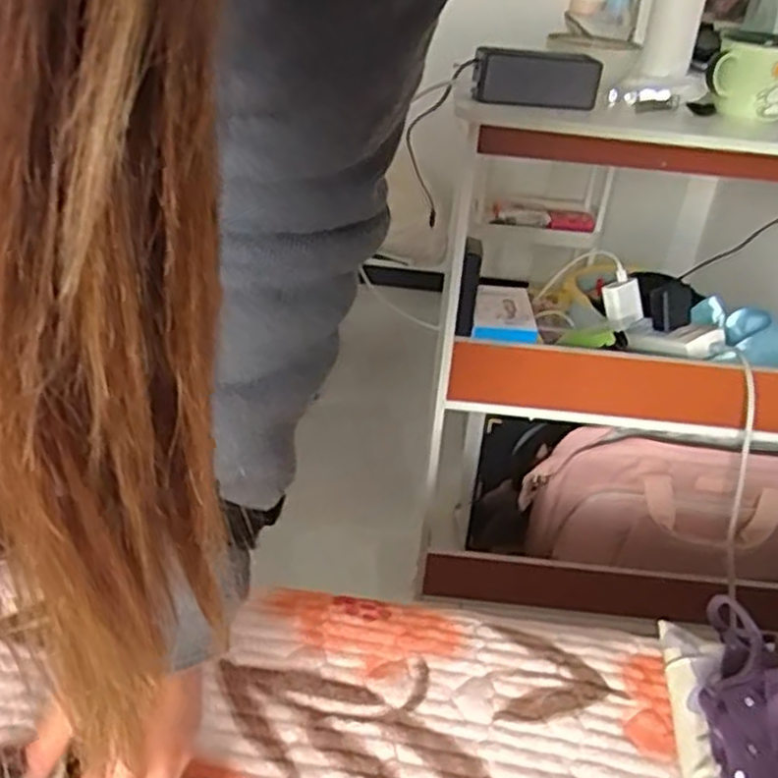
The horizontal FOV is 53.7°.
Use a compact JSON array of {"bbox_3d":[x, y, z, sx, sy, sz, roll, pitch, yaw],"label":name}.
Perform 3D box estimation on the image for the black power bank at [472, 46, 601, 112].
[{"bbox_3d":[0.153,-0.321,0.794,0.126,0.054,0.030,-1,32,-10],"label":"black power bank"}]

